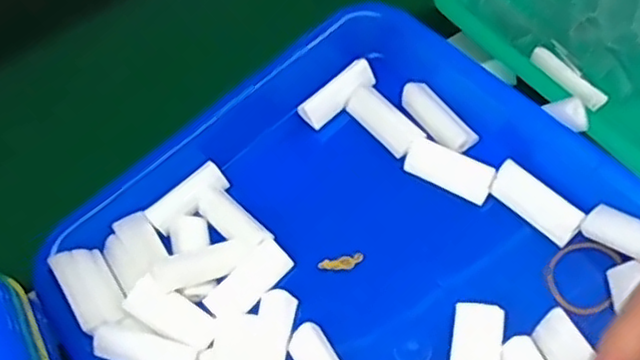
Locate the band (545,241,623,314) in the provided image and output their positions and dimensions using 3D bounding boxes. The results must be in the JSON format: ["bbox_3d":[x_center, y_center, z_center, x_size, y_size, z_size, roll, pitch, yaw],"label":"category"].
[{"bbox_3d":[0.120,0.044,0.305,0.029,0.004,0.034,16,77,27],"label":"band"}]

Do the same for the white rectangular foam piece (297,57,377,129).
[{"bbox_3d":[0.010,-0.049,0.375,0.047,0.011,0.017,-42,65,-4],"label":"white rectangular foam piece"}]

